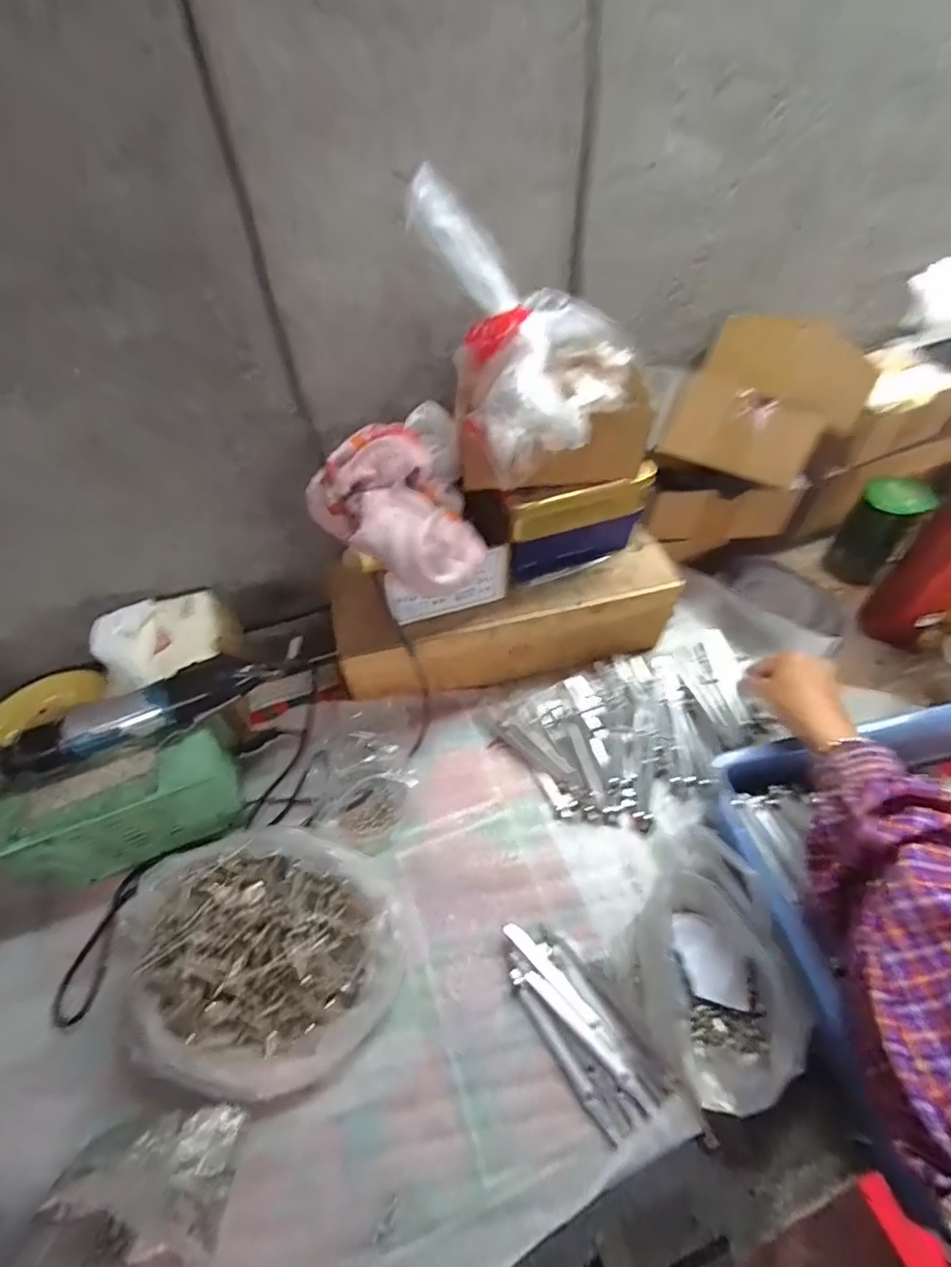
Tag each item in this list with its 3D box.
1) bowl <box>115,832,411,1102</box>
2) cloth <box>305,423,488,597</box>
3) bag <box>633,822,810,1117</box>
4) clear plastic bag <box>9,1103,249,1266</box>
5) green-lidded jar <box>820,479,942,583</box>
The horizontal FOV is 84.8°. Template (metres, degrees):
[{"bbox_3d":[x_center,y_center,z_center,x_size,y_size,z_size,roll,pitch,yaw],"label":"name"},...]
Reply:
[{"bbox_3d":[-0.162,0.243,0.398,0.210,0.047,0.167,9,53,11],"label":"bowl"},{"bbox_3d":[-0.066,-0.102,0.437,0.118,0.064,0.157,-27,55,-17],"label":"cloth"},{"bbox_3d":[0.166,0.230,0.388,0.098,0.069,0.185,-6,51,-1],"label":"bag"},{"bbox_3d":[-0.204,0.354,0.309,0.104,0.043,0.113,2,52,6],"label":"clear plastic bag"},{"bbox_3d":[0.457,-0.111,0.603,0.064,0.125,0.056,35,61,27],"label":"green-lidded jar"}]

